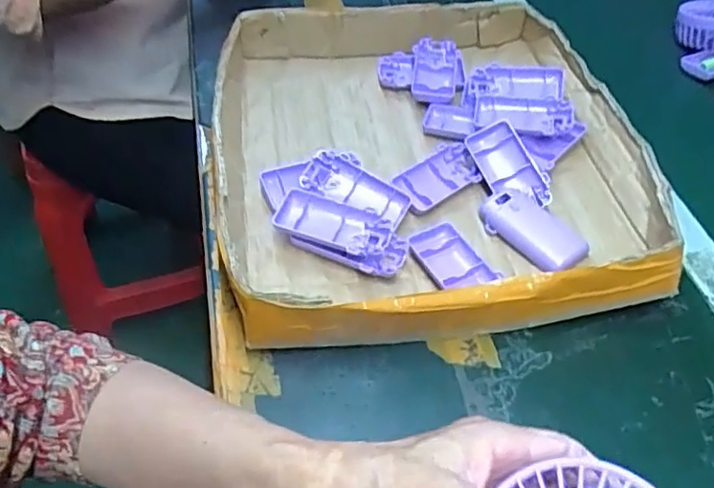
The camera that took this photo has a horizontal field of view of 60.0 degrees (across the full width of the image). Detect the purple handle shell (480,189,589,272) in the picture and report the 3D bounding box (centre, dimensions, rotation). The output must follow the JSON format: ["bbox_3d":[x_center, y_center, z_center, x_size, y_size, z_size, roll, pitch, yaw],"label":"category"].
[{"bbox_3d":[0.149,-0.011,0.528,0.036,0.027,0.092,-33,58,-28],"label":"purple handle shell"}]

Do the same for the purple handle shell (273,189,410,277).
[{"bbox_3d":[-0.015,-0.011,0.516,0.113,0.014,0.050,22,51,16],"label":"purple handle shell"}]

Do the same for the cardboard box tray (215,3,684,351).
[{"bbox_3d":[0.064,-0.102,0.581,0.369,0.065,0.413,-5,49,-8],"label":"cardboard box tray"}]

